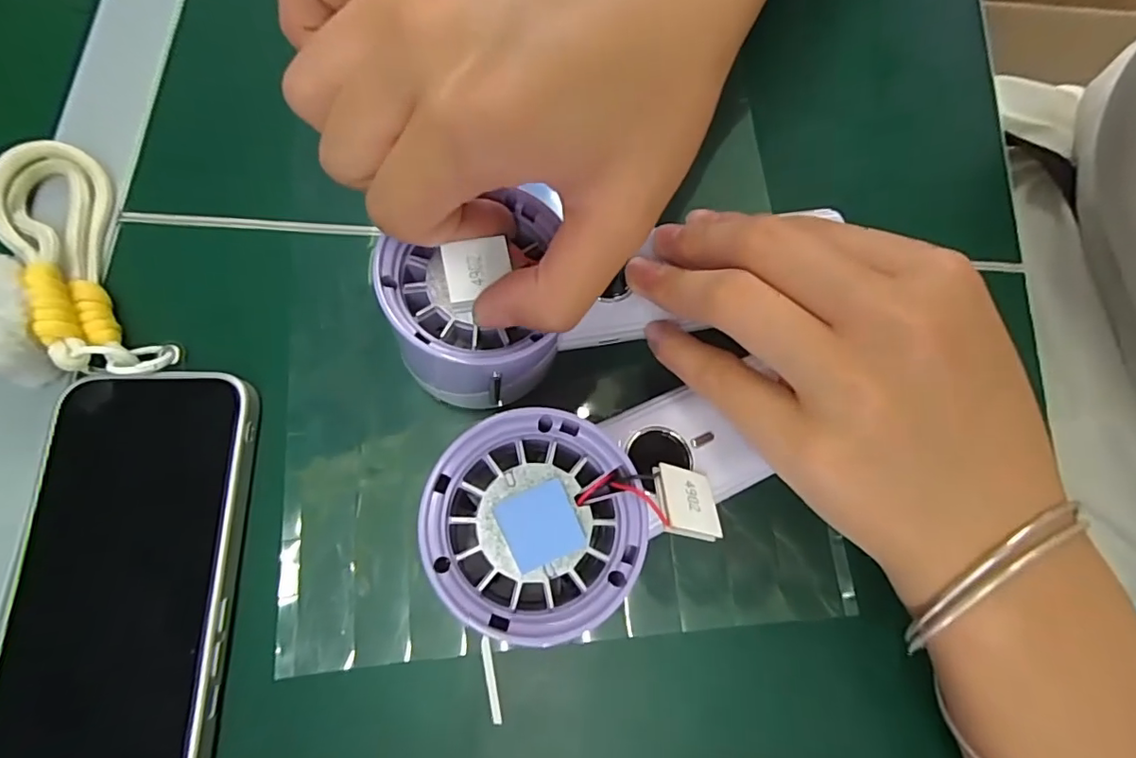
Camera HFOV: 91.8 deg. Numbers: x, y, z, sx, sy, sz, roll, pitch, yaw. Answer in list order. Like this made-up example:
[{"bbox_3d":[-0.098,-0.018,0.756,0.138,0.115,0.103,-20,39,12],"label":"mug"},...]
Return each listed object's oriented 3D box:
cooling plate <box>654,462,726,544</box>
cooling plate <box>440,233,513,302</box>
[{"bbox_3d":[0.036,0.037,0.168,0.021,0.004,0.023,14,50,-21],"label":"cooling plate"},{"bbox_3d":[-0.028,-0.034,0.170,0.020,0.004,0.018,-12,75,-2],"label":"cooling plate"}]

